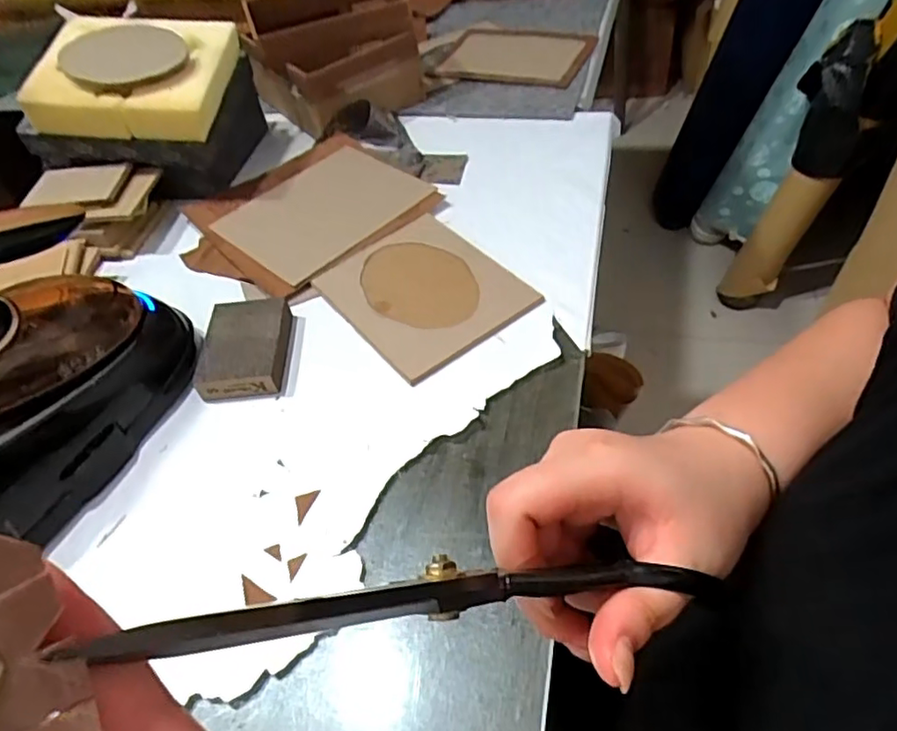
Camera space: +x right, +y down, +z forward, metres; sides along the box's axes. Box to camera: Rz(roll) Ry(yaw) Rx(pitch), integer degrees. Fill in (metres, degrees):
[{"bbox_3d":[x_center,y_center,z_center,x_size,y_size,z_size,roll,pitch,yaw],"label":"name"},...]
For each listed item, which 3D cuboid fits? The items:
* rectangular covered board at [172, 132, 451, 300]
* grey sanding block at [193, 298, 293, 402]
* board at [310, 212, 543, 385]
[{"bbox_3d":[-0.152,-0.187,0.704,0.229,0.012,0.214,-37,55,-23],"label":"rectangular covered board"},{"bbox_3d":[-0.180,-0.018,0.554,0.073,0.029,0.099,-5,49,3],"label":"grey sanding block"},{"bbox_3d":[-0.026,-0.075,0.583,0.147,0.008,0.182,-32,53,-20],"label":"board"}]

